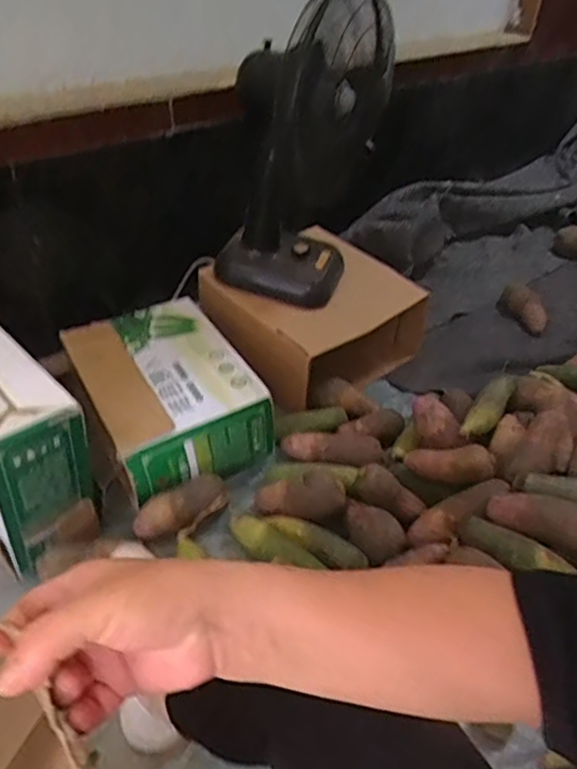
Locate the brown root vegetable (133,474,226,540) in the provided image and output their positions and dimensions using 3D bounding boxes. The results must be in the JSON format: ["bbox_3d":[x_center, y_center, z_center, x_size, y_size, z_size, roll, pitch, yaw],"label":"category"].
[{"bbox_3d":[-0.169,0.198,0.978,0.152,0.066,0.059,-23,47,-29],"label":"brown root vegetable"}]

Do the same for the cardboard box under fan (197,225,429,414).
[{"bbox_3d":[0.052,-0.139,1.314,0.386,0.201,0.326,-27,49,-32],"label":"cardboard box under fan"}]

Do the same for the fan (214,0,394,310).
[{"bbox_3d":[0.018,-0.406,1.106,0.280,0.506,0.294,7,40,3],"label":"fan"}]

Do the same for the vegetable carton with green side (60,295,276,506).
[{"bbox_3d":[-0.220,0.008,1.091,0.259,0.121,0.361,-20,46,-27],"label":"vegetable carton with green side"}]

